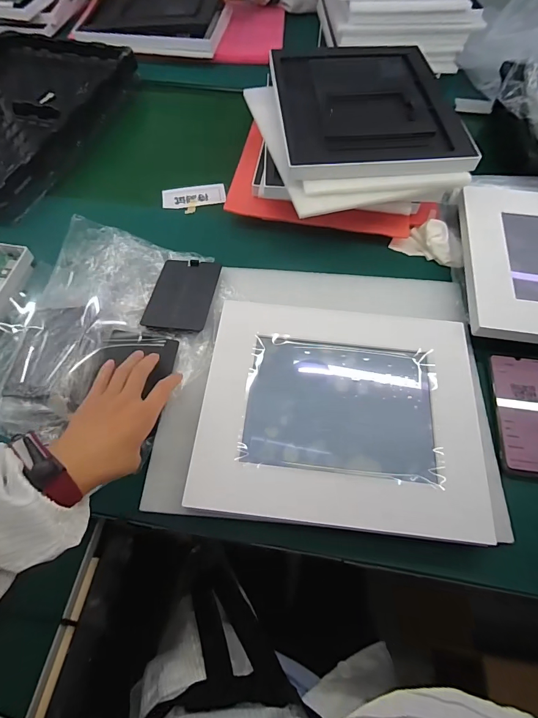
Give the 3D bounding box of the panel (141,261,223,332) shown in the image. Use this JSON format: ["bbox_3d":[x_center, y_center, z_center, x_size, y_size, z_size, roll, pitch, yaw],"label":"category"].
[{"bbox_3d":[-0.116,-0.088,0.507,0.083,0.008,0.117,7,62,4],"label":"panel"}]

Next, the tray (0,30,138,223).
[{"bbox_3d":[-0.483,-0.460,0.684,0.327,0.032,0.473,15,62,8],"label":"tray"}]

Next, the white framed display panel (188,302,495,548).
[{"bbox_3d":[0.079,0.051,0.428,0.299,0.022,0.255,6,61,3],"label":"white framed display panel"}]

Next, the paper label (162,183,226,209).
[{"bbox_3d":[-0.127,-0.277,0.639,0.105,0.004,0.053,-10,62,-6],"label":"paper label"}]

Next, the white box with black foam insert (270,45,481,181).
[{"bbox_3d":[0.137,-0.374,0.548,0.246,0.027,0.300,-5,61,-3],"label":"white box with black foam insert"}]

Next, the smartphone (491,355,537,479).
[{"bbox_3d":[0.302,0.061,0.437,0.070,0.013,0.146,8,62,4],"label":"smartphone"}]

